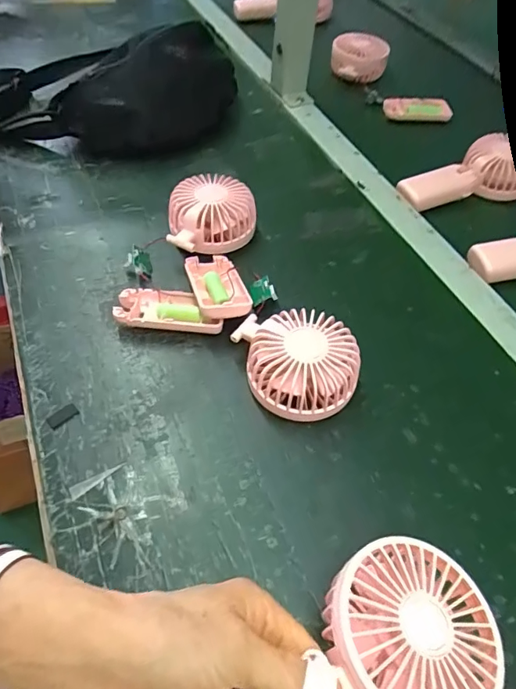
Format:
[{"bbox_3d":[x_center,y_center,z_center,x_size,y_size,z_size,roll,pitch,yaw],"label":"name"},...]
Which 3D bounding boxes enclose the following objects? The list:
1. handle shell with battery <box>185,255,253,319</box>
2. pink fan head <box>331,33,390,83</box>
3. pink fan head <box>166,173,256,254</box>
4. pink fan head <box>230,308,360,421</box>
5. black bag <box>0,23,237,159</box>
[{"bbox_3d":[-0.038,-0.055,0.441,0.045,0.019,0.097,-13,40,-13],"label":"handle shell with battery"},{"bbox_3d":[0.163,-0.459,0.770,0.092,0.045,0.081,8,53,3],"label":"pink fan head"},{"bbox_3d":[-0.049,-0.135,0.497,0.090,0.043,0.090,1,68,-2],"label":"pink fan head"},{"bbox_3d":[0.032,0.012,0.386,0.086,0.047,0.098,-15,55,-14],"label":"pink fan head"},{"bbox_3d":[-0.201,-0.334,0.617,0.352,0.088,0.190,-8,53,-11],"label":"black bag"}]

